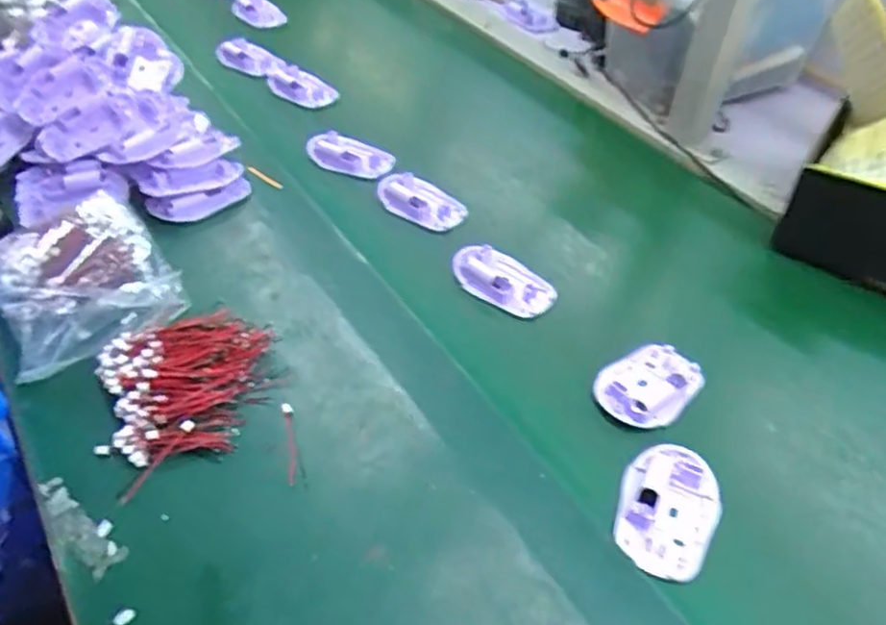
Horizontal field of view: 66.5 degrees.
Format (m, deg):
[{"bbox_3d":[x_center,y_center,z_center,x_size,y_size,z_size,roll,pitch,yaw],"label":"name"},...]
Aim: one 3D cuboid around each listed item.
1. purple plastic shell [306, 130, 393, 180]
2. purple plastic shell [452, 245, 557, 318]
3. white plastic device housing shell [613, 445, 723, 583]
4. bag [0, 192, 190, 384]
[{"bbox_3d":[-0.104,-0.174,0.743,0.093,0.021,0.057,21,48,16],"label":"purple plastic shell"},{"bbox_3d":[0.055,-0.032,0.623,0.095,0.026,0.057,33,53,25],"label":"purple plastic shell"},{"bbox_3d":[0.155,0.134,0.464,0.064,0.015,0.091,23,49,18],"label":"white plastic device housing shell"},{"bbox_3d":[-0.303,-0.028,0.567,0.135,0.048,0.163,-25,52,-25],"label":"bag"}]

